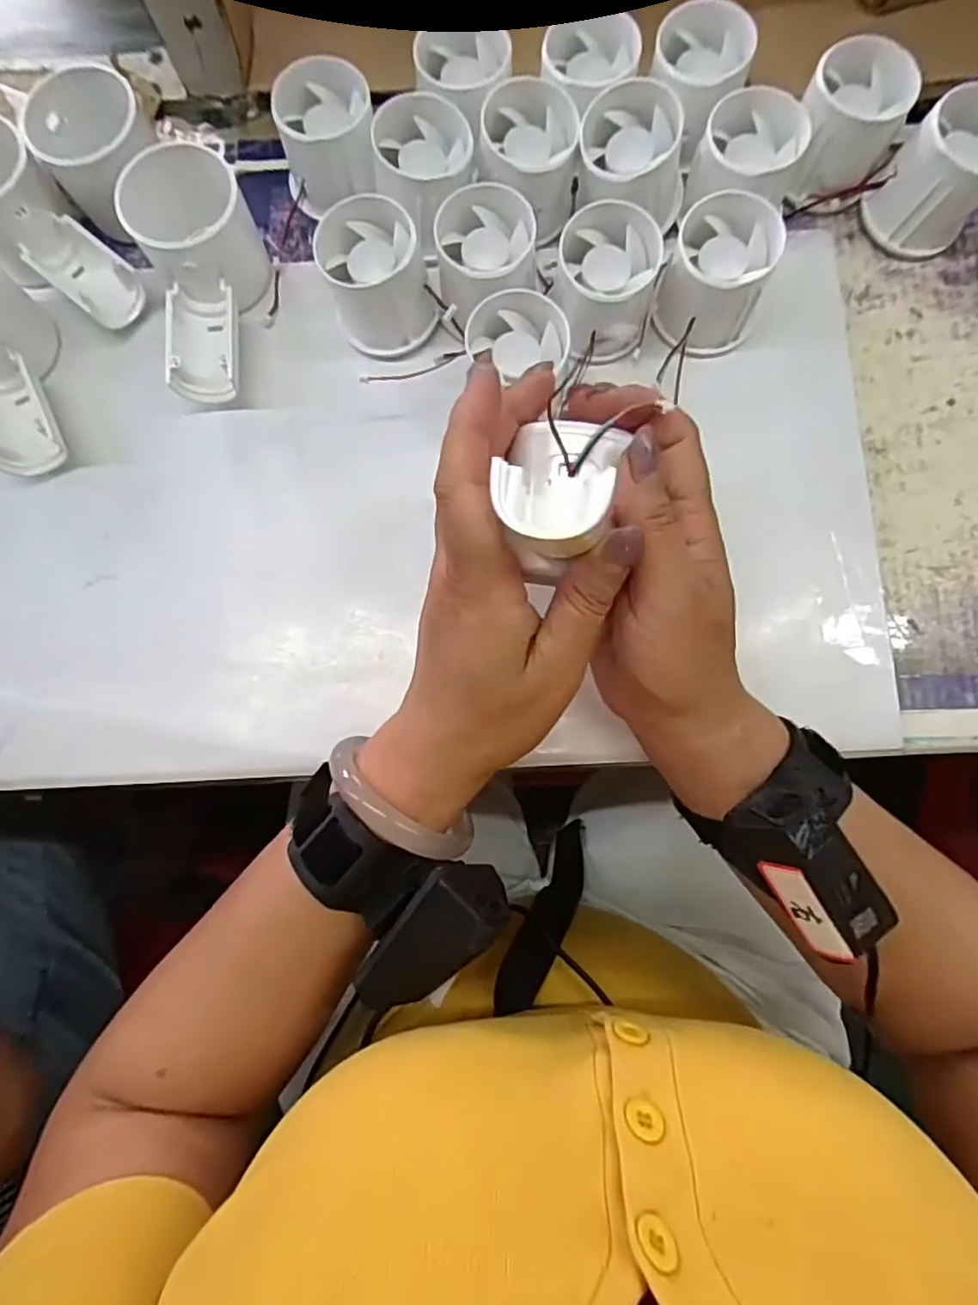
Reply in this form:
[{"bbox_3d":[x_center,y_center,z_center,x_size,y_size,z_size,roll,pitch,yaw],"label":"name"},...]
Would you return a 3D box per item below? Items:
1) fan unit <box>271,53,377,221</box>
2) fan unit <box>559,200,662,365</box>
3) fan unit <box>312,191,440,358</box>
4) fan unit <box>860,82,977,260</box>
[{"bbox_3d":[-0.089,-0.285,0.347,0.051,0.049,0.059,-6,81,0],"label":"fan unit"},{"bbox_3d":[0.060,-0.191,0.324,0.054,0.048,0.056,-9,81,-1],"label":"fan unit"},{"bbox_3d":[-0.058,-0.194,0.326,0.052,0.049,0.061,-24,81,-3],"label":"fan unit"},{"bbox_3d":[0.244,-0.255,0.332,0.057,0.054,0.051,-35,82,-5],"label":"fan unit"}]

